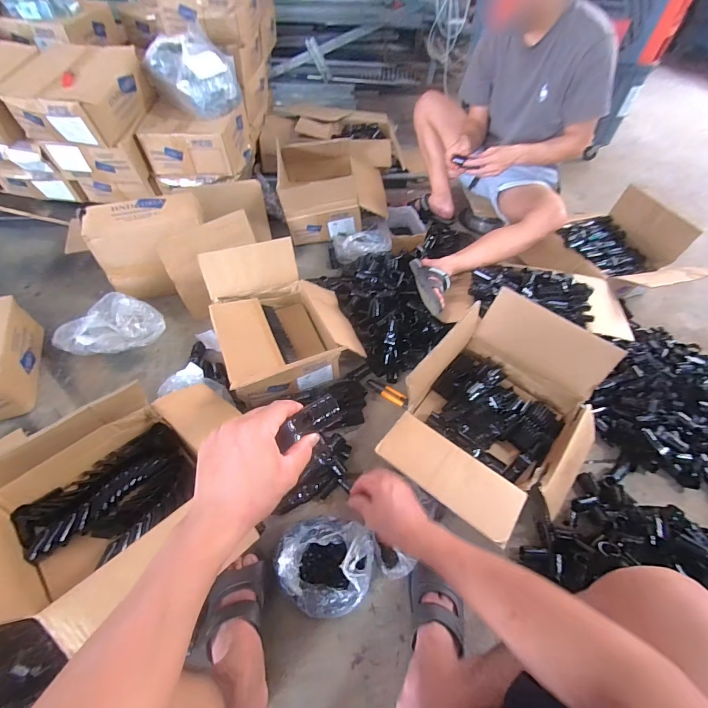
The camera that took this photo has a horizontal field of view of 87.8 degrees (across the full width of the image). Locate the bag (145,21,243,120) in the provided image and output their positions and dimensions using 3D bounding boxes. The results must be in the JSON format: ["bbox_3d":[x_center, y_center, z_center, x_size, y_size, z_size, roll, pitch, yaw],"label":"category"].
[{"bbox_3d":[-0.520,-0.919,1.204,0.277,0.163,0.295,-15,53,-14],"label":"bag"}]

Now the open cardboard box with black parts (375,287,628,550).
[{"bbox_3d":[0.335,0.142,0.808,0.379,0.251,0.475,38,59,25],"label":"open cardboard box with black parts"}]

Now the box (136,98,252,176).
[{"bbox_3d":[-0.537,-0.757,1.275,0.299,0.128,0.324,-2,51,-4],"label":"box"}]

